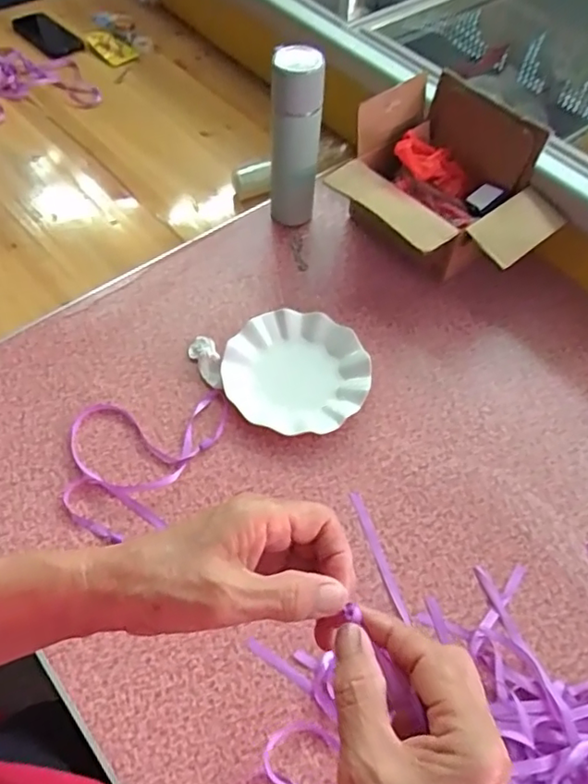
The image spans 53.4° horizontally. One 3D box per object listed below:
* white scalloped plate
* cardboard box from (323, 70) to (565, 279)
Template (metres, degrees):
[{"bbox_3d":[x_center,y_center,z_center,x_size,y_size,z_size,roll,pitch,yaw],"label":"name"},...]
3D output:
[{"bbox_3d":[0.003,-0.025,0.747,0.179,0.025,0.170,1,58,-2],"label":"white scalloped plate"},{"bbox_3d":[0.201,-0.263,0.816,0.233,0.181,0.276,-34,66,-22],"label":"cardboard box"}]

